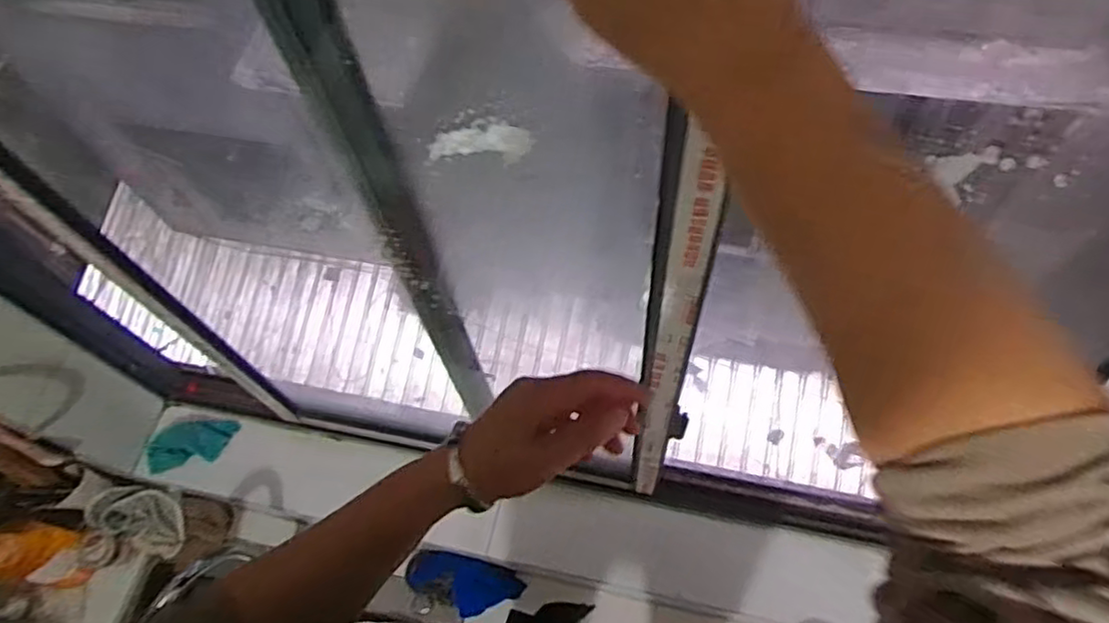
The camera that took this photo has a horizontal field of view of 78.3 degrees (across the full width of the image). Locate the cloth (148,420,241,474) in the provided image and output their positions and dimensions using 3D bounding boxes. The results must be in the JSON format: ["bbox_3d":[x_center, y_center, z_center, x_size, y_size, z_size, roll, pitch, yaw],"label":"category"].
[{"bbox_3d":[-0.718,0.263,1.356,0.175,0.023,0.085,-12,96,-6],"label":"cloth"}]

